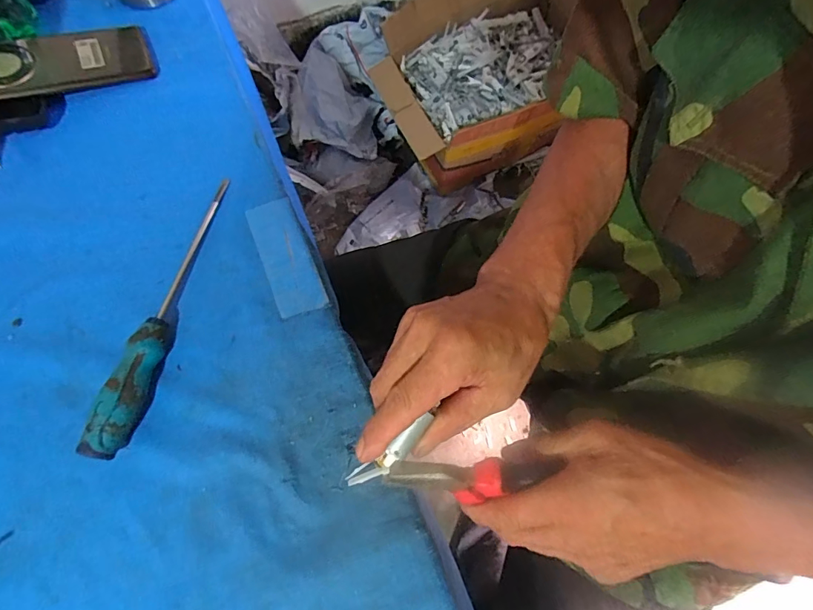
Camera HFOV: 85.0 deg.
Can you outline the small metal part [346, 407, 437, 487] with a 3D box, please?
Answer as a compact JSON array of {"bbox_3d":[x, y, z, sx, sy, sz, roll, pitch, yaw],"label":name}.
[{"bbox_3d":[-0.009,0.089,0.266,0.066,0.010,0.012,-42,74,12],"label":"small metal part"}]

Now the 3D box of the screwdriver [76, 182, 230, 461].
[{"bbox_3d":[-0.194,-0.002,0.360,0.027,0.037,0.241,11,72,5],"label":"screwdriver"}]

